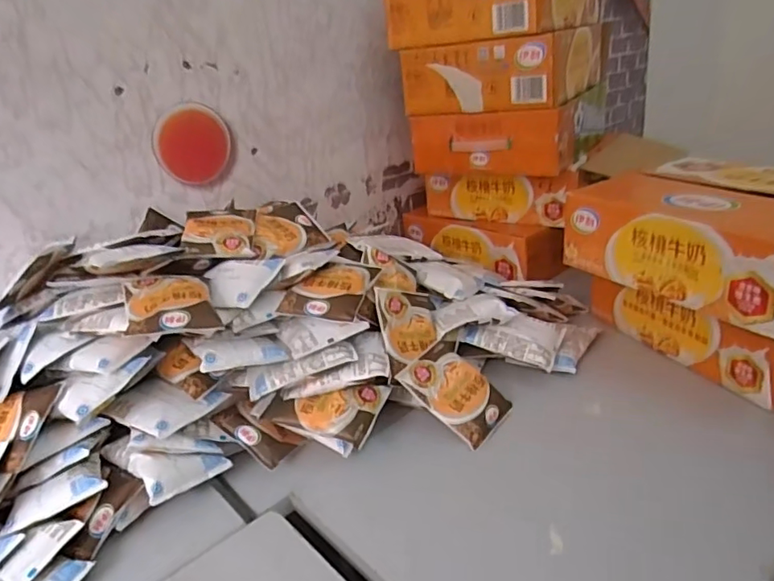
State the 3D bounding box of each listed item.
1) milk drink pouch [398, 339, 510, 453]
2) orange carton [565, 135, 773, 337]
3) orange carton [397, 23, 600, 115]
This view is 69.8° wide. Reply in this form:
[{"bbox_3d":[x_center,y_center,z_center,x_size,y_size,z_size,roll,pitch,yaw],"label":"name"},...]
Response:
[{"bbox_3d":[0.090,0.122,0.690,0.123,0.016,0.098,42,55,17],"label":"milk drink pouch"},{"bbox_3d":[0.448,-0.082,0.737,0.267,0.115,0.297,-19,26,-25],"label":"orange carton"},{"bbox_3d":[0.218,-0.404,1.013,0.267,0.104,0.294,9,28,32],"label":"orange carton"}]

